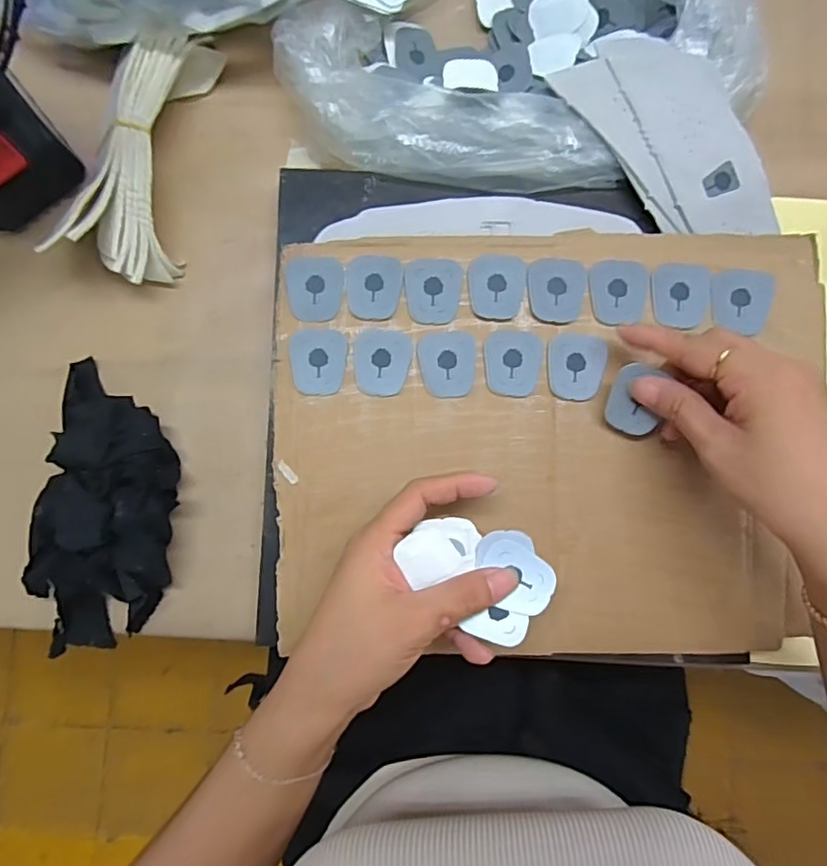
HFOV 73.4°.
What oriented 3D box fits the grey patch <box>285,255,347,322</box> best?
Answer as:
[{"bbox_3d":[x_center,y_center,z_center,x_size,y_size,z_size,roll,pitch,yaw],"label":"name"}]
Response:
[{"bbox_3d":[-0.058,-0.087,0.331,0.034,0.004,0.039,-3,84,-1],"label":"grey patch"}]

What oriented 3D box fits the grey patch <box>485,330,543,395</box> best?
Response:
[{"bbox_3d":[0.058,-0.041,0.328,0.033,0.005,0.038,8,84,0],"label":"grey patch"}]

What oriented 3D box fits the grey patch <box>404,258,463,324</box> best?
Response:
[{"bbox_3d":[0.013,-0.084,0.329,0.033,0.004,0.038,-6,84,-1],"label":"grey patch"}]

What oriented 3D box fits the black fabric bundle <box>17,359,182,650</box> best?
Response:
[{"bbox_3d":[-0.193,0.046,0.343,0.090,0.049,0.181,5,84,1],"label":"black fabric bundle"}]

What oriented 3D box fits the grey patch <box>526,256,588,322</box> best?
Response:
[{"bbox_3d":[0.085,-0.085,0.331,0.033,0.005,0.038,1,84,-1],"label":"grey patch"}]

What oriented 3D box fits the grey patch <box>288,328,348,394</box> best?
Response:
[{"bbox_3d":[-0.057,-0.042,0.328,0.033,0.004,0.039,0,84,-1],"label":"grey patch"}]

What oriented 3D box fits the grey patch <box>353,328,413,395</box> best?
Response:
[{"bbox_3d":[-0.018,-0.042,0.328,0.034,0.004,0.038,-3,84,-1],"label":"grey patch"}]

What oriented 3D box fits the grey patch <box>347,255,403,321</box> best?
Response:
[{"bbox_3d":[-0.024,-0.087,0.331,0.032,0.005,0.038,7,84,0],"label":"grey patch"}]

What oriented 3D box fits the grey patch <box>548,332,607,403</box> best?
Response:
[{"bbox_3d":[0.095,-0.039,0.327,0.033,0.004,0.039,8,89,5],"label":"grey patch"}]

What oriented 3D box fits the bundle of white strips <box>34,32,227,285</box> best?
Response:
[{"bbox_3d":[-0.179,-0.190,0.366,0.069,0.055,0.182,13,84,2],"label":"bundle of white strips"}]

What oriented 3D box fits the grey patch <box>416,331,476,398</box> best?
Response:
[{"bbox_3d":[0.020,-0.041,0.328,0.033,0.004,0.038,-6,84,-1],"label":"grey patch"}]

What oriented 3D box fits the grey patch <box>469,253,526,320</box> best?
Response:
[{"bbox_3d":[0.049,-0.087,0.331,0.032,0.006,0.038,5,84,0],"label":"grey patch"}]

